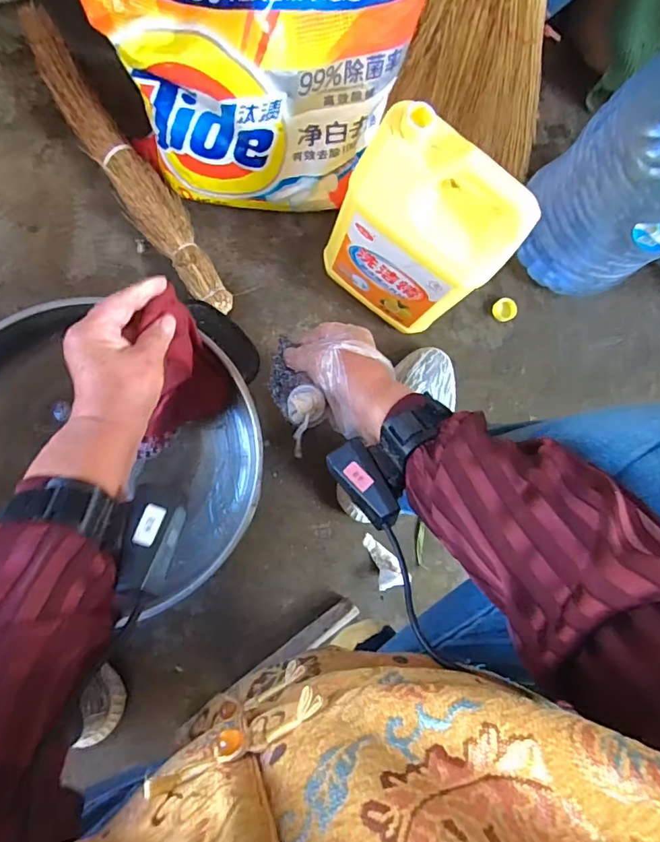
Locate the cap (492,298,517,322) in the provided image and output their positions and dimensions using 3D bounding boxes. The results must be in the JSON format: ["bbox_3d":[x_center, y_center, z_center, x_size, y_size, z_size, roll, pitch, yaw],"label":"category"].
[{"bbox_3d":[0.259,-0.166,0.733,0.031,0.011,0.034,1,86,-9],"label":"cap"}]

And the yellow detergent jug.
[{"bbox_3d":[0.092,-0.203,0.553,0.168,0.231,0.097,39,80,-4],"label":"yellow detergent jug"}]

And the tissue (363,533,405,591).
[{"bbox_3d":[0.071,0.187,0.662,0.039,0.012,0.078,-28,68,-10],"label":"tissue"}]

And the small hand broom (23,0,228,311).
[{"bbox_3d":[-0.262,-0.324,0.630,0.063,0.062,0.420,-37,91,-11],"label":"small hand broom"}]

